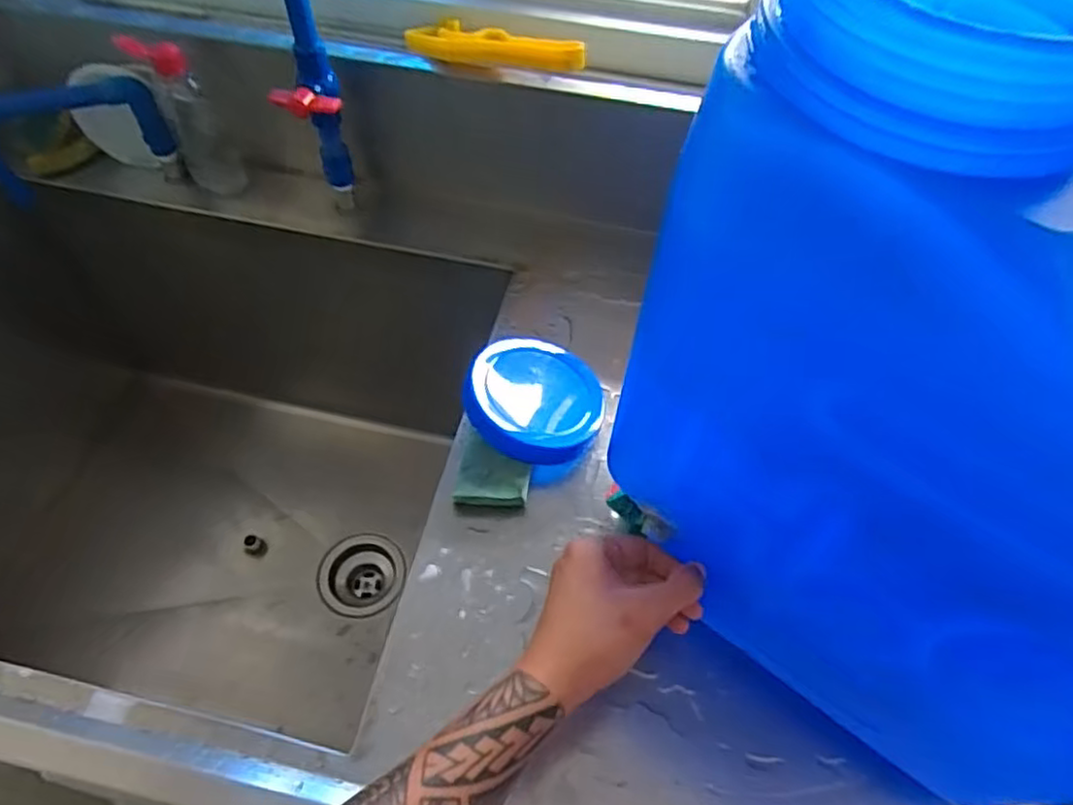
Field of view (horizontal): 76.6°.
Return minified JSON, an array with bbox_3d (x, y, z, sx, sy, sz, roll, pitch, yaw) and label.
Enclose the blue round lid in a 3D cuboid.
[{"bbox_3d":[-0.003,-0.002,0.584,0.123,0.020,0.106,26,70,-10],"label":"blue round lid"}]

